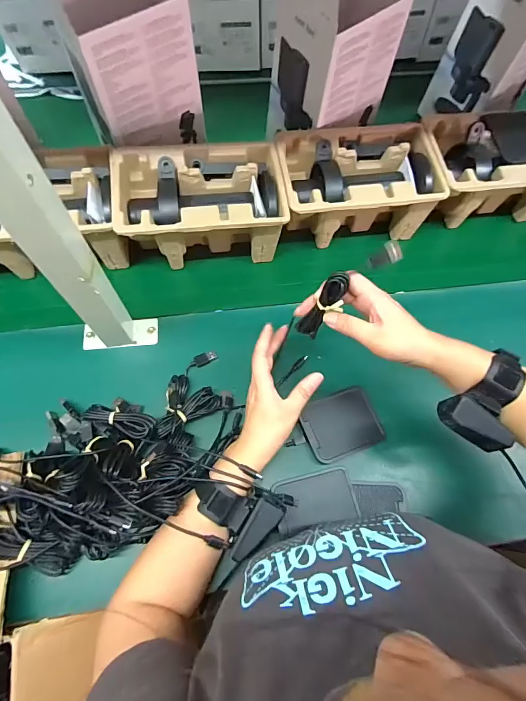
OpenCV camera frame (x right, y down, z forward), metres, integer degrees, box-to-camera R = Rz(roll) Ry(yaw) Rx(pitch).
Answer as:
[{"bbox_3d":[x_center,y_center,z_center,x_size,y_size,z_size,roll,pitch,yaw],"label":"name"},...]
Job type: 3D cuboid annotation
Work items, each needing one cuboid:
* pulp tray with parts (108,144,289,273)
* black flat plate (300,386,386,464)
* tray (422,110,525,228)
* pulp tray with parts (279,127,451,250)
[{"bbox_3d":[-0.087,-0.207,0.548,0.221,0.105,0.143,-9,67,-5],"label":"pulp tray with parts"},{"bbox_3d":[0.102,0.095,0.491,0.101,0.015,0.078,-19,68,-10],"label":"black flat plate"},{"bbox_3d":[0.361,-0.286,0.605,0.225,0.105,0.152,-7,67,-5],"label":"tray"},{"bbox_3d":[0.137,-0.251,0.581,0.222,0.101,0.146,-7,67,-5],"label":"pulp tray with parts"}]

